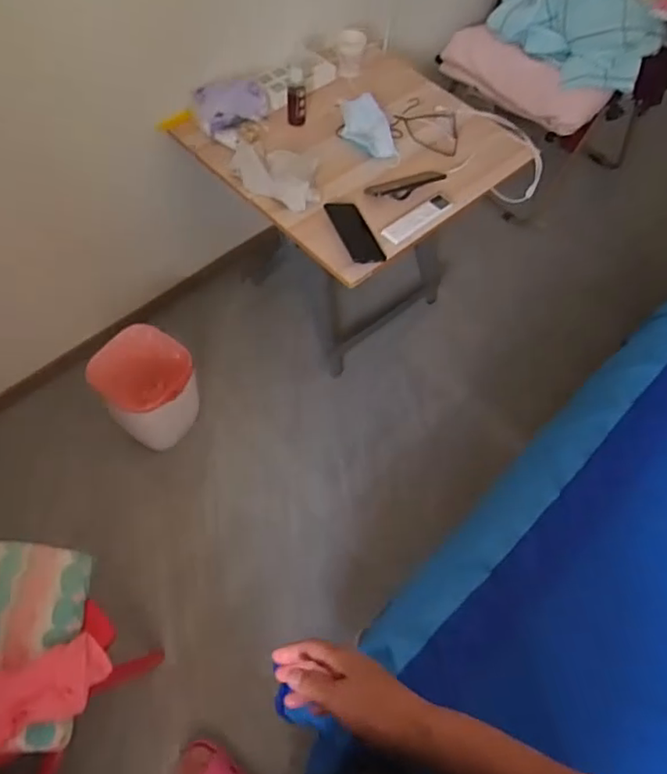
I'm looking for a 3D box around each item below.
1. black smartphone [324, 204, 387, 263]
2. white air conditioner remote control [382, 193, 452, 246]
[{"bbox_3d":[0.042,-0.307,1.184,0.064,0.013,0.158,-20,63,-14],"label":"black smartphone"},{"bbox_3d":[0.171,-0.345,1.219,0.180,0.011,0.046,-39,69,-23],"label":"white air conditioner remote control"}]

